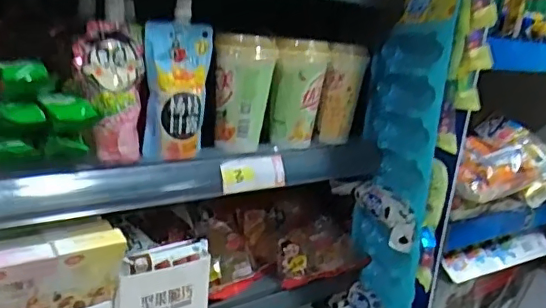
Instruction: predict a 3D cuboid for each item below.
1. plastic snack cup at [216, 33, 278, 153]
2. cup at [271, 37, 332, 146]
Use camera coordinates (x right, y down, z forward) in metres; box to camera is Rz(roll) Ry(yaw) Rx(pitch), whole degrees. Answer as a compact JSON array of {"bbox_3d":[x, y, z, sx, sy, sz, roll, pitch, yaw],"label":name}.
[{"bbox_3d":[-0.037,-0.077,0.704,0.070,0.134,0.078,7,14,-2],"label":"plastic snack cup"},{"bbox_3d":[0.033,-0.078,0.745,0.063,0.135,0.062,10,14,8],"label":"cup"}]

